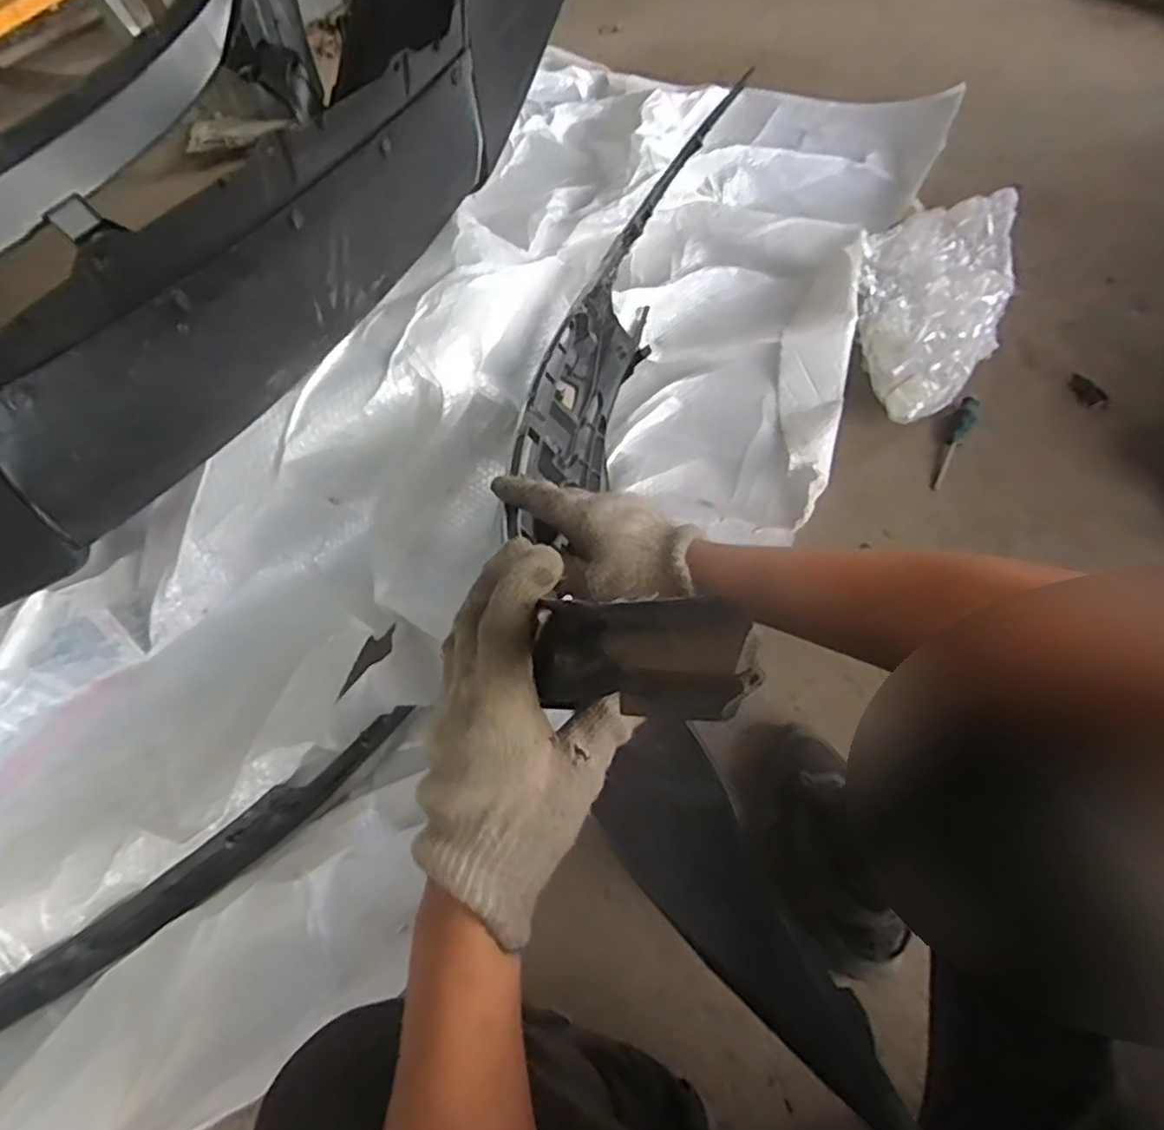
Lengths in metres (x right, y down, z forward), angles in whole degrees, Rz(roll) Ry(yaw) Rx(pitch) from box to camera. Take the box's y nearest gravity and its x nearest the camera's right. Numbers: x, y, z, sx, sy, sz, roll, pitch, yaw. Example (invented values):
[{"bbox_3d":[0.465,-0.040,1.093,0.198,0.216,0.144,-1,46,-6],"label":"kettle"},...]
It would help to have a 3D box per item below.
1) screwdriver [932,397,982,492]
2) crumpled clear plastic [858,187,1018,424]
[{"bbox_3d":[0.594,-0.196,1.077,0.029,0.028,0.187,23,62,18],"label":"screwdriver"},{"bbox_3d":[0.622,-0.477,1.209,0.253,0.078,0.586,16,60,14],"label":"crumpled clear plastic"}]

